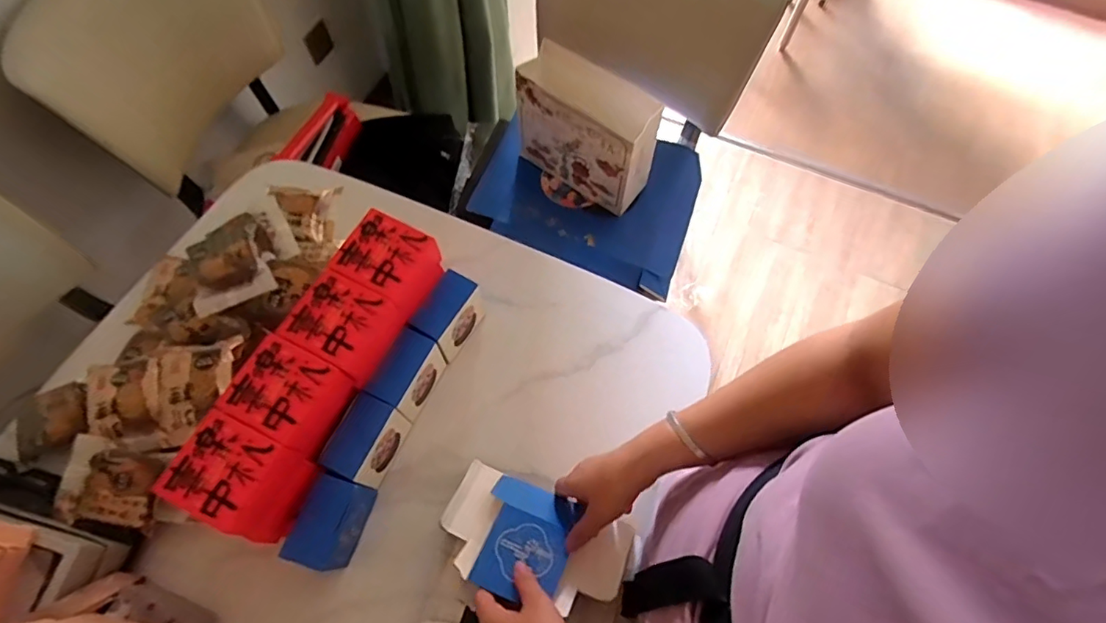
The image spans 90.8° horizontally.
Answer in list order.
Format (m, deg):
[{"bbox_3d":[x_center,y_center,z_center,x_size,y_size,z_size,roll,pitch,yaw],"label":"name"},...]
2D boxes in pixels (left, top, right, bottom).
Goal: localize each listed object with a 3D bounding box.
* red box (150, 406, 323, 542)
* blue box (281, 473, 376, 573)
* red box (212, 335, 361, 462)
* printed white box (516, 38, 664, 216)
[{"bbox_3d":[-0.303,0.161,0.533,0.101,0.070,0.087,25,67,9],"label":"red box"},{"bbox_3d":[-0.236,0.229,0.591,0.049,0.090,0.085,13,66,4],"label":"blue box"},{"bbox_3d":[-0.264,0.091,0.564,0.103,0.072,0.086,25,67,9],"label":"red box"},{"bbox_3d":[0.059,-0.342,1.035,0.268,0.222,0.108,33,69,12],"label":"printed white box"}]

